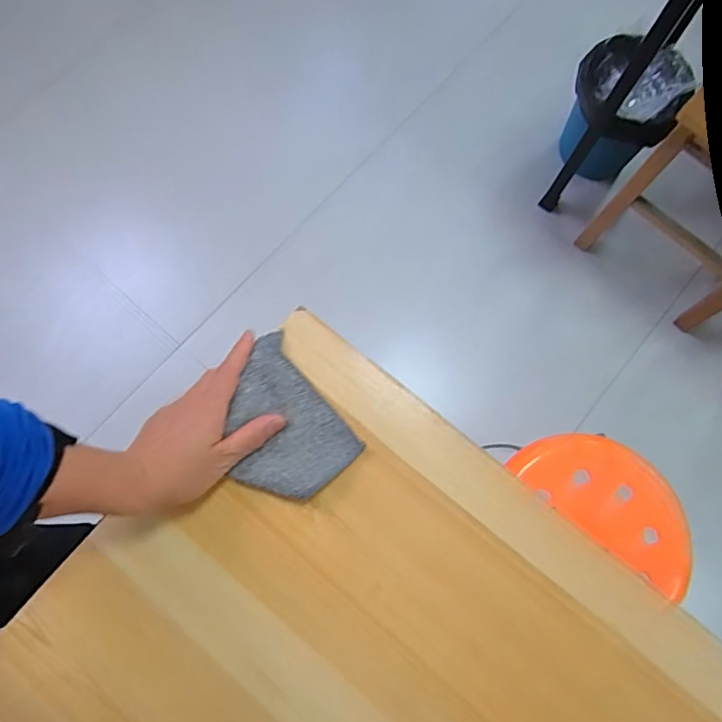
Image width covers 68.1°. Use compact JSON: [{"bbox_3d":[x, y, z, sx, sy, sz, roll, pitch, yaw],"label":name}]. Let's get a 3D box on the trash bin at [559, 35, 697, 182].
[{"bbox_3d":[0.571,-0.540,1.193,0.210,0.261,0.203,1,75,0],"label":"trash bin"}]

